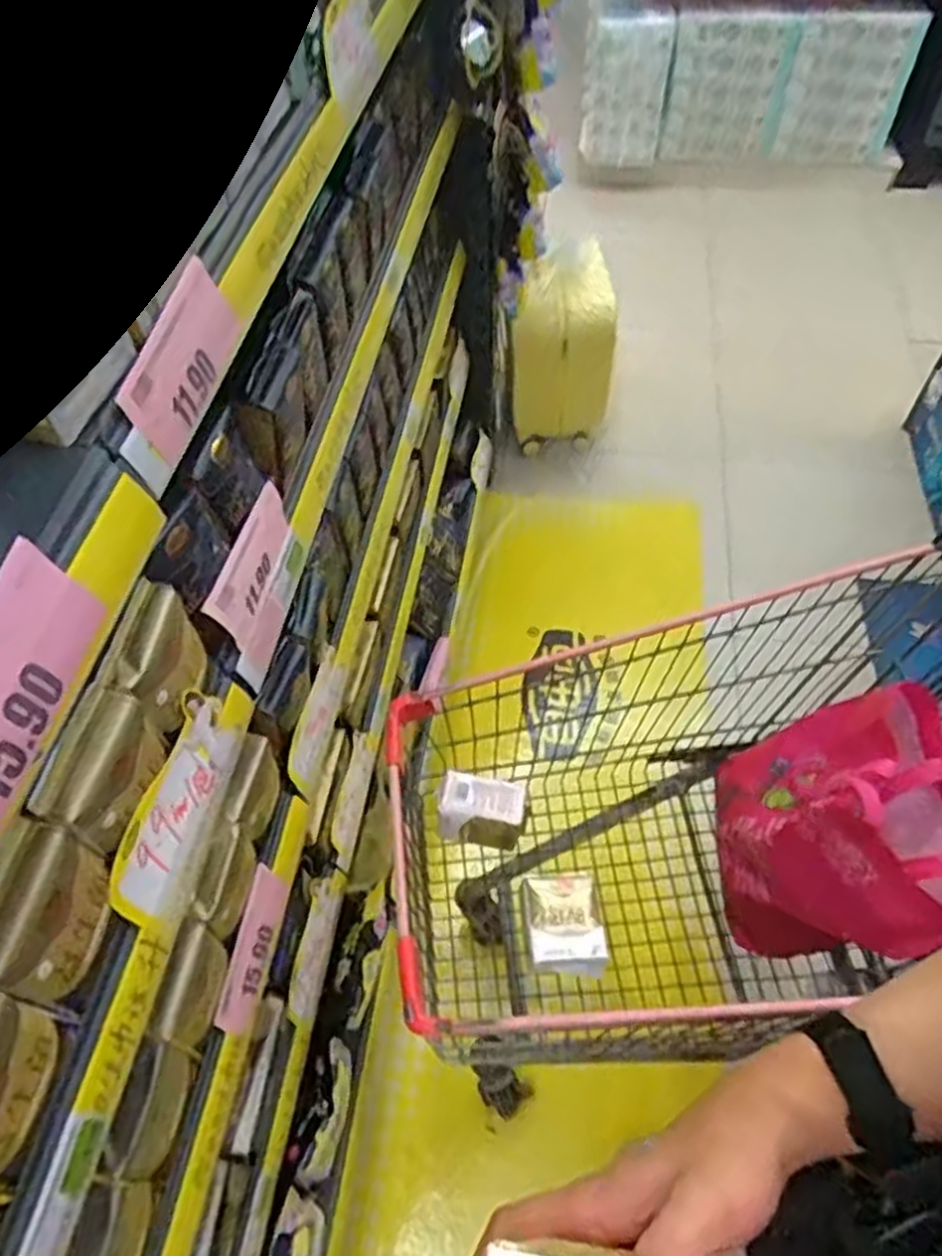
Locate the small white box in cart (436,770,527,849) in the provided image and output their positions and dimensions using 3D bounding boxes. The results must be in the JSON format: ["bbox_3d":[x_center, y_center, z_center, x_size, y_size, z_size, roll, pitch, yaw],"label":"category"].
[{"bbox_3d":[0.015,0.240,1.008,0.106,0.118,0.057,7,55,7],"label":"small white box in cart"}]

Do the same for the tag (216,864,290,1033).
[{"bbox_3d":[-0.213,0.320,0.771,0.007,0.086,0.148,-1,54,13],"label":"tag"}]

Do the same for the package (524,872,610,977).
[{"bbox_3d":[0.115,0.363,0.948,0.087,0.078,0.114,-4,54,-1],"label":"package"}]

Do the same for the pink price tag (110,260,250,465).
[{"bbox_3d":[-0.191,-0.180,0.524,0.007,0.061,0.147,-6,56,22],"label":"pink price tag"}]

